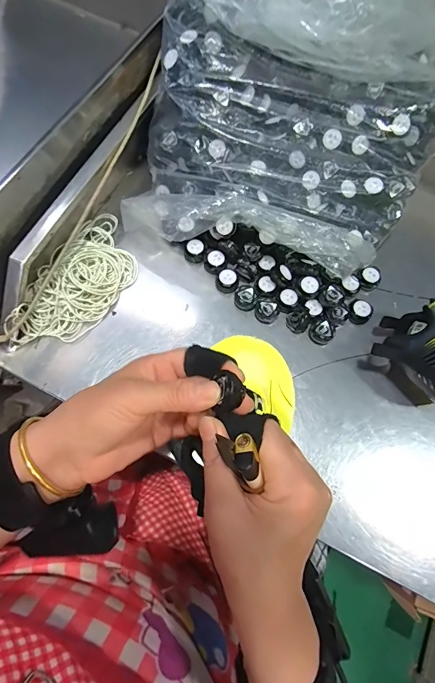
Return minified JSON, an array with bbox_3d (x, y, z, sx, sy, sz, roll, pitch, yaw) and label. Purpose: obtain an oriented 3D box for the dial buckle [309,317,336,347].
[{"bbox_3d":[0.119,-0.010,0.425,0.028,0.020,0.028,1,72,-3],"label":"dial buckle"}]

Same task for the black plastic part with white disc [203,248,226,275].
[{"bbox_3d":[-0.003,-0.095,0.444,0.026,0.012,0.026,1,72,-3],"label":"black plastic part with white disc"}]

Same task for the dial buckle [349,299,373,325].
[{"bbox_3d":[0.167,-0.034,0.433,0.027,0.017,0.024,34,73,8],"label":"dial buckle"}]

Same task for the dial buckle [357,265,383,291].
[{"bbox_3d":[0.184,-0.075,0.449,0.030,0.021,0.027,-25,75,-11],"label":"dial buckle"}]

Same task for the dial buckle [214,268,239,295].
[{"bbox_3d":[0.011,-0.071,0.436,0.026,0.011,0.026,1,72,-3],"label":"dial buckle"}]

